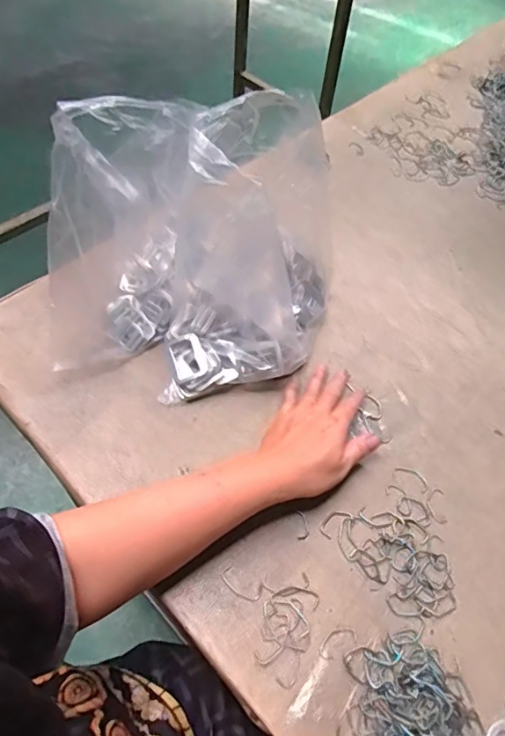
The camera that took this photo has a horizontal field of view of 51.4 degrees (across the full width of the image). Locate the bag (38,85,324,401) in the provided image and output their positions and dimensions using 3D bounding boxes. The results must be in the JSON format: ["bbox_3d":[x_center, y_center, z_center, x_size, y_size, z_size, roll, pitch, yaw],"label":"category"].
[{"bbox_3d":[-0.052,-0.124,0.510,0.267,0.223,0.229,12,57,3],"label":"bag"}]

